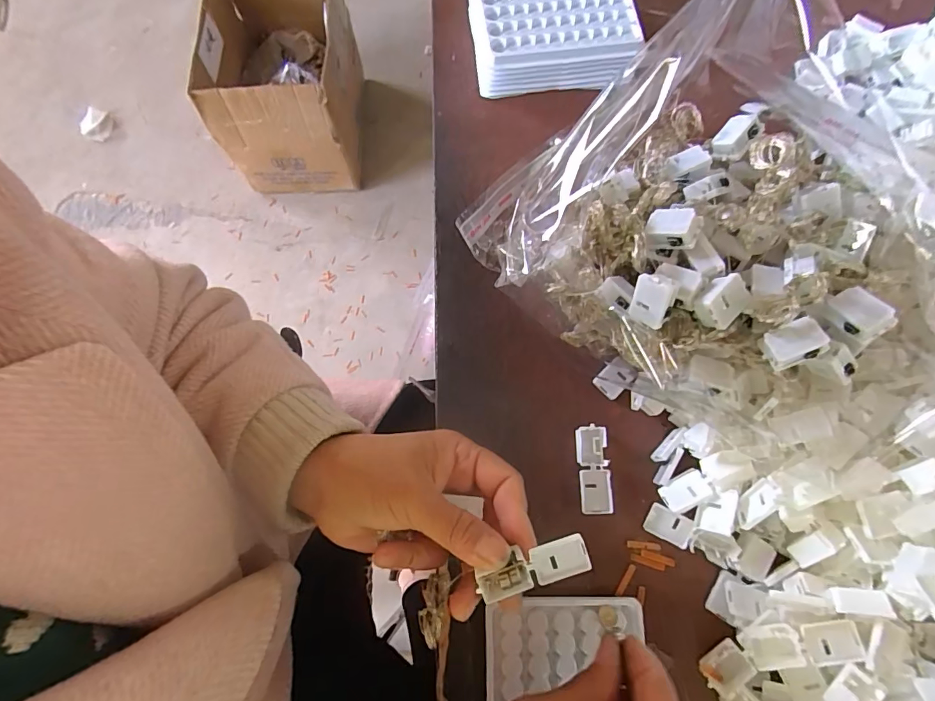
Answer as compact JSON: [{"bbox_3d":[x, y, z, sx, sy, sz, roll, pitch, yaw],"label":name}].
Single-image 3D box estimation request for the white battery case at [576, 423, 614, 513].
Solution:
[{"bbox_3d":[0.084,0.079,0.300,0.020,0.011,0.055,0,75,1],"label":"white battery case"}]

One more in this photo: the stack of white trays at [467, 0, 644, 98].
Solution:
[{"bbox_3d":[0.070,-0.263,0.378,0.132,0.040,0.100,-6,75,-1],"label":"stack of white trays"}]

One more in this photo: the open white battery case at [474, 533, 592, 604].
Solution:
[{"bbox_3d":[0.032,0.106,0.221,0.054,0.004,0.021,-17,99,0],"label":"open white battery case"}]

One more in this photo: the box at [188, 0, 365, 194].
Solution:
[{"bbox_3d":[-0.430,-0.627,1.084,0.318,0.299,0.397,-4,75,-1],"label":"box"}]

